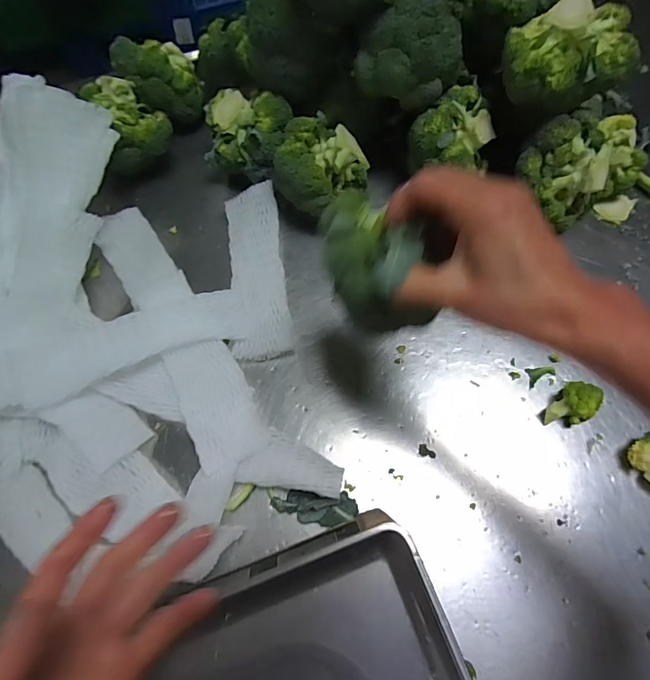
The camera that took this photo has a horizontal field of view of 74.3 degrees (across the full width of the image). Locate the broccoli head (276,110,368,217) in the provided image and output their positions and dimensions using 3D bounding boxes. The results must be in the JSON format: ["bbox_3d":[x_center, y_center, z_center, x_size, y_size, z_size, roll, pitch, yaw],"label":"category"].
[{"bbox_3d":[-0.009,-0.210,0.535,0.091,0.094,0.095,-1,68,2],"label":"broccoli head"}]

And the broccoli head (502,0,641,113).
[{"bbox_3d":[0.258,-0.311,0.451,0.118,0.075,0.110,-1,68,2],"label":"broccoli head"}]

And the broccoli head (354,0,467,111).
[{"bbox_3d":[0.102,-0.327,0.483,0.106,0.086,0.091,32,73,14],"label":"broccoli head"}]

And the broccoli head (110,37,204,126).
[{"bbox_3d":[-0.229,-0.361,0.600,0.099,0.084,0.080,-26,69,-8],"label":"broccoli head"}]

